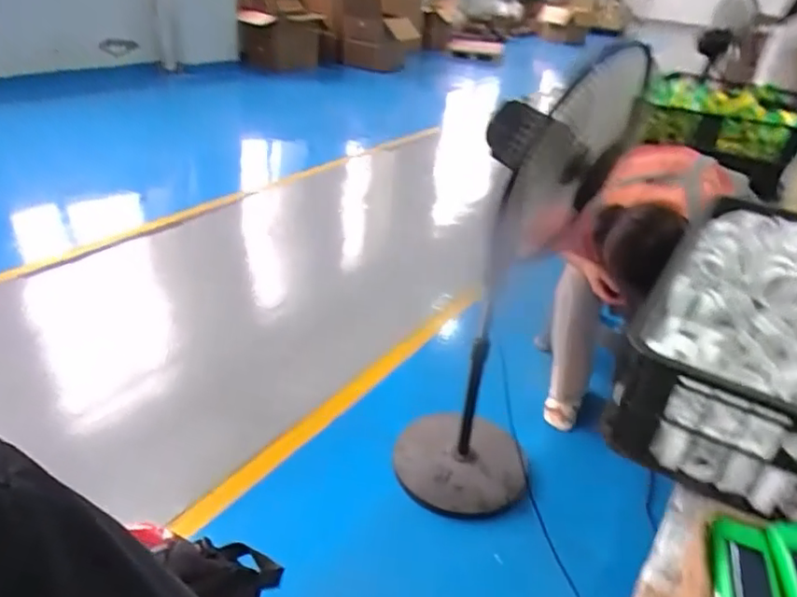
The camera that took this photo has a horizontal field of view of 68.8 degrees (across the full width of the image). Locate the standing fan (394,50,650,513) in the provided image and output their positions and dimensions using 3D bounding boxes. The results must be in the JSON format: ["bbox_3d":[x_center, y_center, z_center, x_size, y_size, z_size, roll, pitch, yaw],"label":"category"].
[{"bbox_3d":[0.214,0.020,1.309,0.335,1.103,0.561,8,31,4],"label":"standing fan"}]

